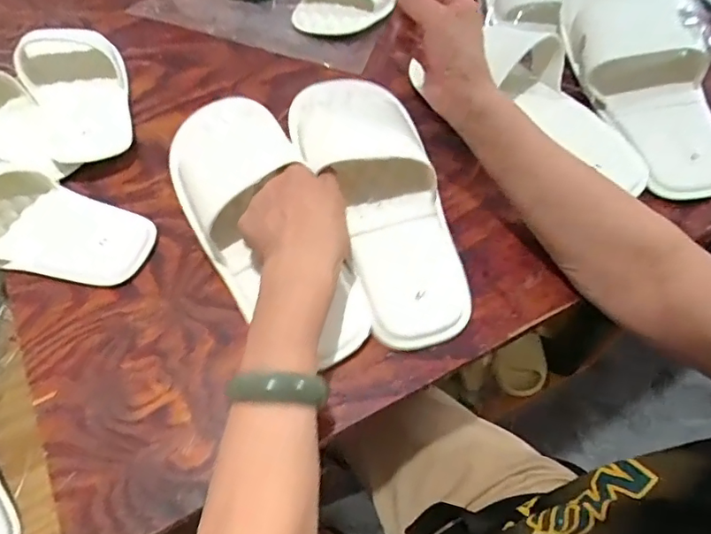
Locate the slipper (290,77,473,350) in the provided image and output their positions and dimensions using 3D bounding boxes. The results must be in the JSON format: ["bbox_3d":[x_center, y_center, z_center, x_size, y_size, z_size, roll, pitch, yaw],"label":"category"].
[{"bbox_3d":[0.023,-0.063,0.439,0.093,0.052,0.253,-17,75,-11],"label":"slipper"}]

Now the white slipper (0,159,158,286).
[{"bbox_3d":[-0.291,-0.048,0.453,0.231,0.048,0.099,15,58,9],"label":"white slipper"}]

